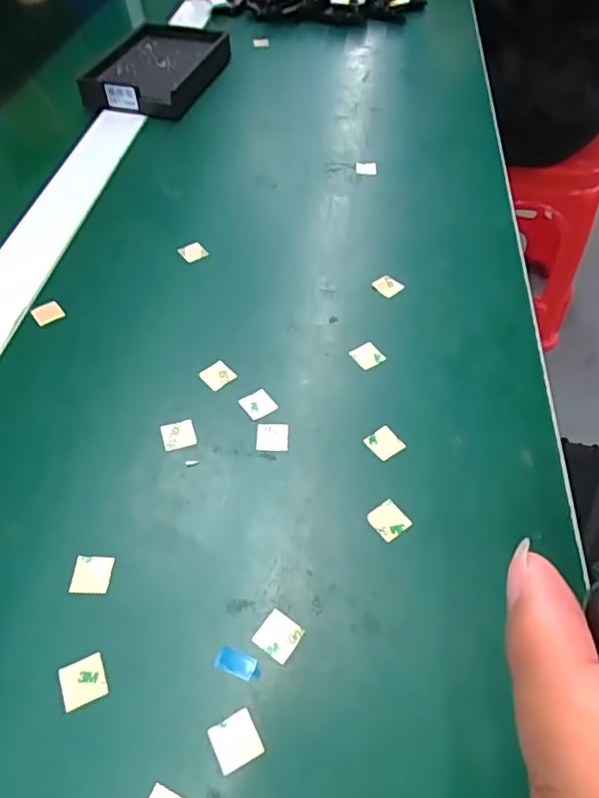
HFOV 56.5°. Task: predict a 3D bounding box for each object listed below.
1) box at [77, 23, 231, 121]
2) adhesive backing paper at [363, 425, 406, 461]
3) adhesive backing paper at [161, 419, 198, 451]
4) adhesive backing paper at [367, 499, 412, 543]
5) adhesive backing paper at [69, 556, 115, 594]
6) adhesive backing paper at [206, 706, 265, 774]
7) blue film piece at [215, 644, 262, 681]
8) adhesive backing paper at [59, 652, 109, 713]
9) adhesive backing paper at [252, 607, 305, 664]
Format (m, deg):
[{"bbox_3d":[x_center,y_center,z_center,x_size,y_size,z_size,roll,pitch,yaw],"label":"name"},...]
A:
[{"bbox_3d":[-0.130,-0.304,0.512,0.095,0.025,0.137,12,52,8],"label":"box"},{"bbox_3d":[0.042,0.022,0.276,0.016,0.004,0.016,-33,64,-21],"label":"adhesive backing paper"},{"bbox_3d":[-0.060,0.018,0.275,0.016,0.004,0.015,-15,58,-11],"label":"adhesive backing paper"},{"bbox_3d":[0.040,0.054,0.250,0.015,0.004,0.016,-32,61,-22],"label":"adhesive backing paper"},{"bbox_3d":[-0.086,0.072,0.229,0.015,0.004,0.015,2,52,0],"label":"adhesive backing paper"},{"bbox_3d":[-0.022,0.120,0.196,0.016,0.004,0.015,-21,56,-19],"label":"adhesive backing paper"},{"bbox_3d":[-0.023,0.099,0.210,0.017,0.004,0.008,17,53,11],"label":"blue film piece"},{"bbox_3d":[-0.080,0.105,0.207,0.016,0.004,0.016,-19,55,-15],"label":"adhesive backing paper"},{"bbox_3d":[-0.008,0.093,0.219,0.016,0.004,0.016,30,58,20],"label":"adhesive backing paper"}]

